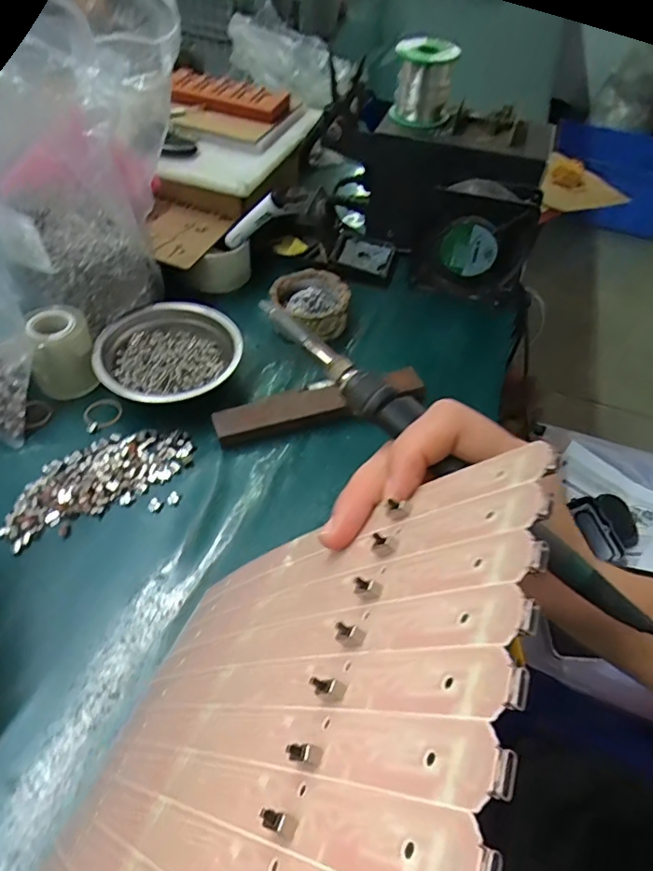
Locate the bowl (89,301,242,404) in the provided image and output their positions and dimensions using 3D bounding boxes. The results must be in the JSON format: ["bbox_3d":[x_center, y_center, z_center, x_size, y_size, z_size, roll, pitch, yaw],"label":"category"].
[{"bbox_3d":[-0.148,-0.076,0.503,0.128,0.038,0.117,2,51,-2],"label":"bowl"}]

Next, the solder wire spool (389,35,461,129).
[{"bbox_3d":[0.109,-0.400,0.603,0.066,0.073,0.071,9,50,1],"label":"solder wire spool"}]

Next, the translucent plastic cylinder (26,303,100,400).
[{"bbox_3d":[-0.237,-0.075,0.480,0.053,0.066,0.051,-17,54,-17],"label":"translucent plastic cylinder"}]

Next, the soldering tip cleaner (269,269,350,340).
[{"bbox_3d":[-0.019,-0.140,0.571,0.077,0.037,0.082,-1,51,-5],"label":"soldering tip cleaner"}]

